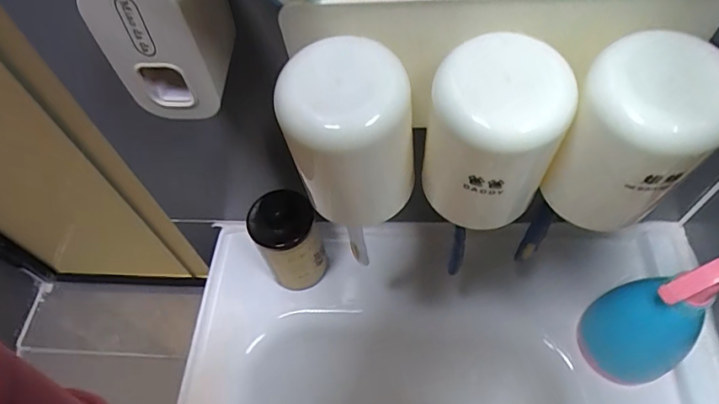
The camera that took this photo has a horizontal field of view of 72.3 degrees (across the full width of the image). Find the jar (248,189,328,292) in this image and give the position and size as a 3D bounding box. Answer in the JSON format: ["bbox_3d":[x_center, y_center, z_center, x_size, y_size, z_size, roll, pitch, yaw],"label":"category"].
[{"bbox_3d":[-0.069,0.045,0.500,0.059,0.130,0.056,-2,59,3],"label":"jar"}]

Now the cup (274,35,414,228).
[{"bbox_3d":[-0.004,-0.029,0.249,0.059,0.092,0.052,1,59,5],"label":"cup"}]

